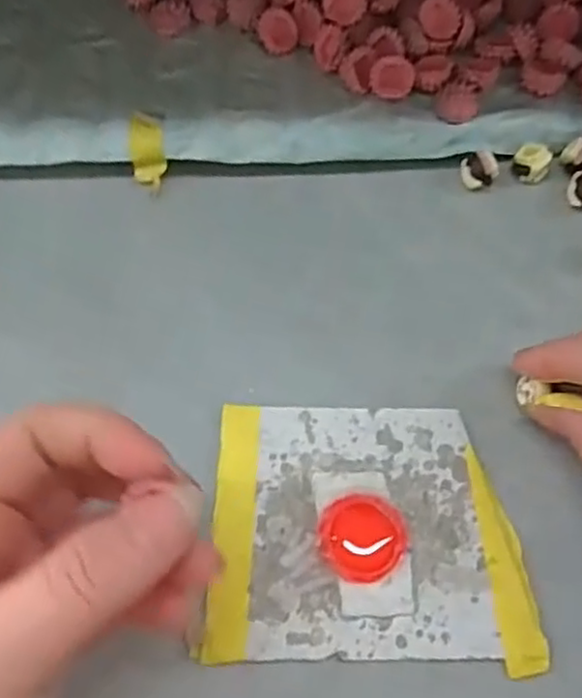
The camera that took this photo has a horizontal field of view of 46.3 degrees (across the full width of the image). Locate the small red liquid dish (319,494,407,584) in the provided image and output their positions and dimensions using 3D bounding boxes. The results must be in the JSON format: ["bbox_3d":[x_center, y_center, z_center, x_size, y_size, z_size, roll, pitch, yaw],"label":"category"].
[{"bbox_3d":[0.025,0.067,0.241,0.029,0.007,0.029,1,66,-3],"label":"small red liquid dish"}]

